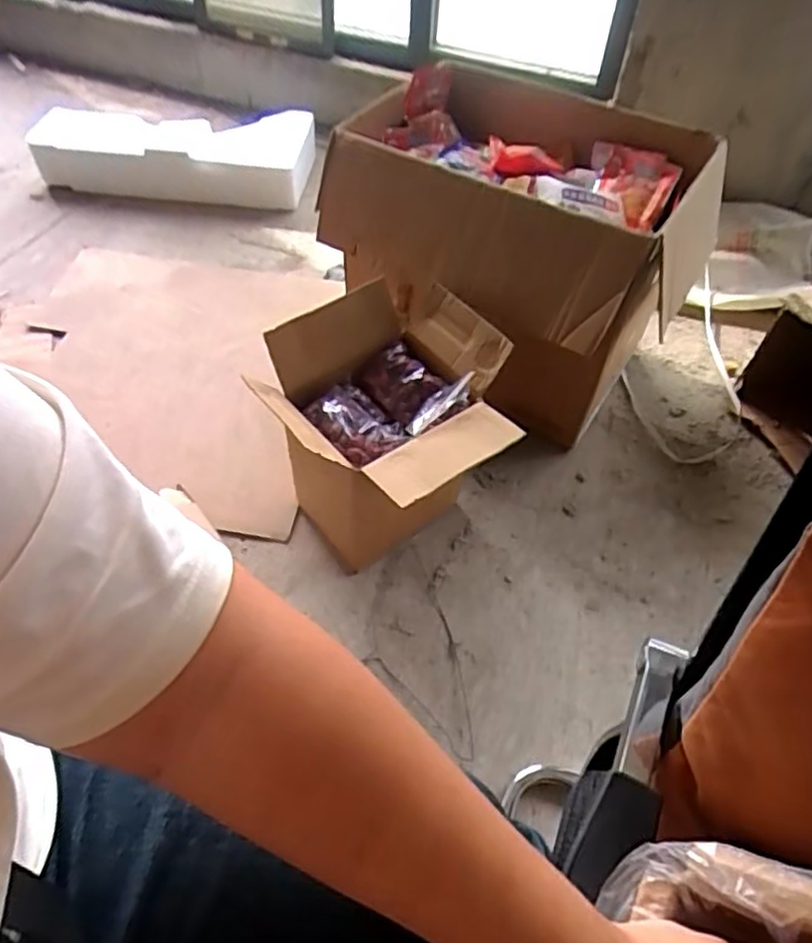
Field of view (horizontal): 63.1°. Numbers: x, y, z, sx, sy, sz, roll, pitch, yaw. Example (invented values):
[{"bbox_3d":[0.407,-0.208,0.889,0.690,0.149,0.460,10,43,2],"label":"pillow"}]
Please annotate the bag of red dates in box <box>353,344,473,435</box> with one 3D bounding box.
[{"bbox_3d":[0.005,-0.141,1.099,0.113,0.071,0.174,-30,59,-24],"label":"bag of red dates in box"}]

